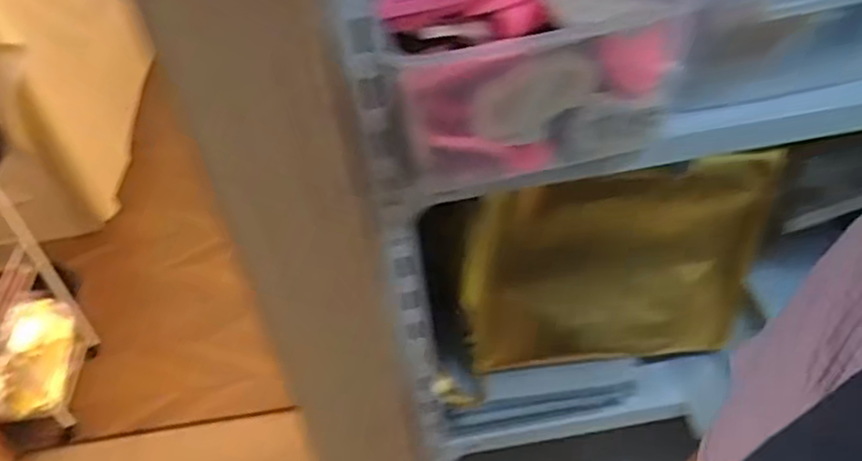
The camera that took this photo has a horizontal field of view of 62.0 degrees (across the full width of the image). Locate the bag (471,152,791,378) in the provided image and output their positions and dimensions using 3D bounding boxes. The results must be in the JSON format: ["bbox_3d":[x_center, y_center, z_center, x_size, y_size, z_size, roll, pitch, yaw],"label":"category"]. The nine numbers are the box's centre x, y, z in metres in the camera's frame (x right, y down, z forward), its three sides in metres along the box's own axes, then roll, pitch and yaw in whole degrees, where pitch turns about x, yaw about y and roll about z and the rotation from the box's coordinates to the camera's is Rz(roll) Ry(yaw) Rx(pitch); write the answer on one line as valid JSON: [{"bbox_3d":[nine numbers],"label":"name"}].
[{"bbox_3d":[0.231,0.052,0.899,0.365,0.291,0.037,-7,43,0],"label":"bag"}]

